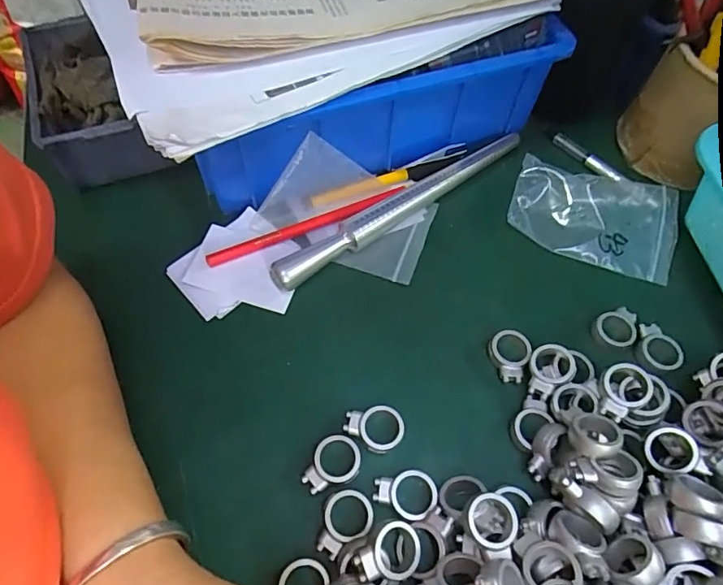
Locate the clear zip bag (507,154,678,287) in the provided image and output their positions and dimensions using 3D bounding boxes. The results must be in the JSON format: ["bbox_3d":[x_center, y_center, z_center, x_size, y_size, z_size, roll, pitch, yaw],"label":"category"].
[{"bbox_3d":[0.176,-0.059,0.368,0.119,0.024,0.077,19,59,9],"label":"clear zip bag"}]

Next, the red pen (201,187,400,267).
[{"bbox_3d":[-0.039,-0.048,0.353,0.149,0.012,0.014,-20,61,-14],"label":"red pen"}]

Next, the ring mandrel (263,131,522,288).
[{"bbox_3d":[0.033,-0.068,0.364,0.228,0.021,0.017,-33,65,-21],"label":"ring mandrel"}]

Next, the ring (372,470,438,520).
[{"bbox_3d":[0.024,0.109,0.261,0.034,0.008,0.025,-1,58,1],"label":"ring"}]

